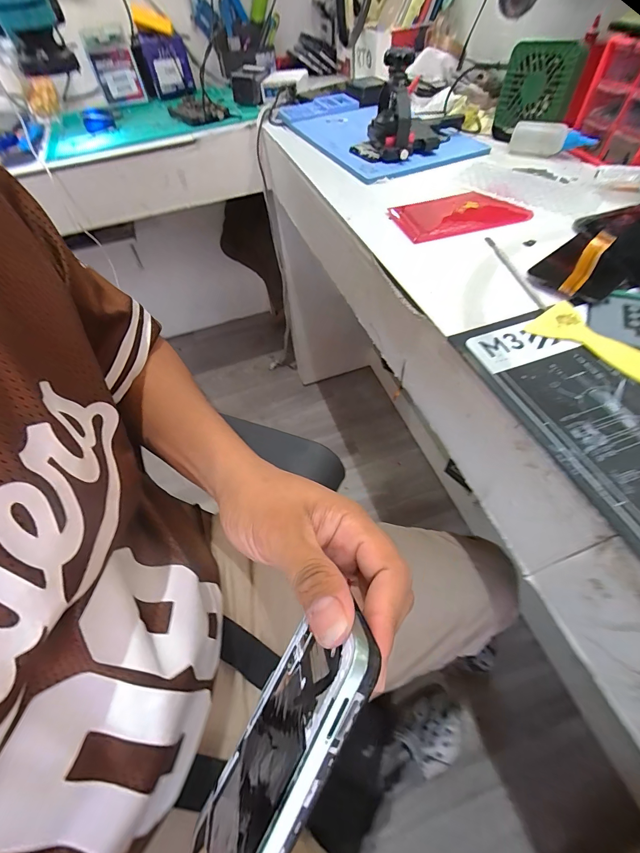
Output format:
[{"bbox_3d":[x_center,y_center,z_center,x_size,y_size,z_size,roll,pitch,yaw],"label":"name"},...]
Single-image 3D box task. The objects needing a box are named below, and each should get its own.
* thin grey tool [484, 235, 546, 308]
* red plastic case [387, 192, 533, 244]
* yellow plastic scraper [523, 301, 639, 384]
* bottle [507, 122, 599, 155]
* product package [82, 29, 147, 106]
[{"bbox_3d":[0.203,-0.164,0.368,0.008,0.008,0.136,-8,54,-1],"label":"thin grey tool"},{"bbox_3d":[0.171,-0.274,0.450,0.152,0.016,0.101,-15,55,-6],"label":"red plastic case"},{"bbox_3d":[0.237,-0.064,0.285,0.048,0.005,0.119,-36,59,-19],"label":"yellow plastic scraper"},{"bbox_3d":[0.346,-0.432,0.526,0.117,0.038,0.029,28,61,22],"label":"bottle"},{"bbox_3d":[-0.433,-0.756,0.741,0.087,0.104,0.031,-22,56,-11],"label":"product package"}]

